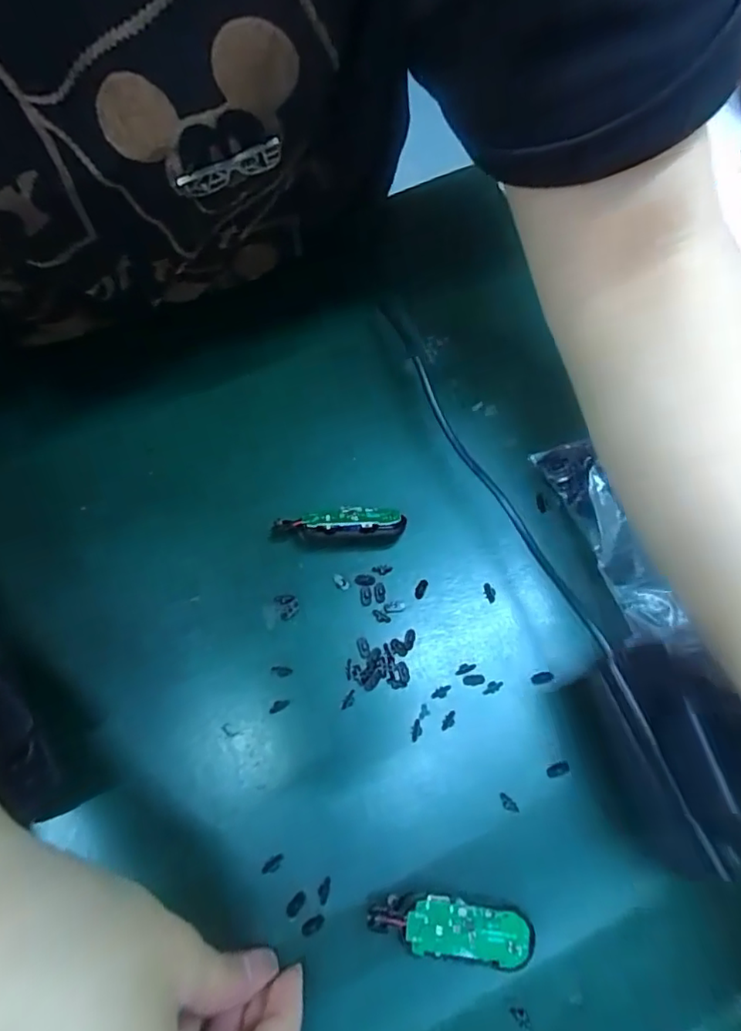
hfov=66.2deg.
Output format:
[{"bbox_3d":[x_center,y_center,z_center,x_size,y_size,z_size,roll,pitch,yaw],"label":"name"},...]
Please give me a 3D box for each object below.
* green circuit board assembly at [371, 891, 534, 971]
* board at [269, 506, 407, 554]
[{"bbox_3d":[0.029,0.147,0.204,0.057,0.012,0.018,10,70,4],"label":"green circuit board assembly"},{"bbox_3d":[-0.015,0.004,0.255,0.059,0.018,0.019,0,70,0],"label":"board"}]

